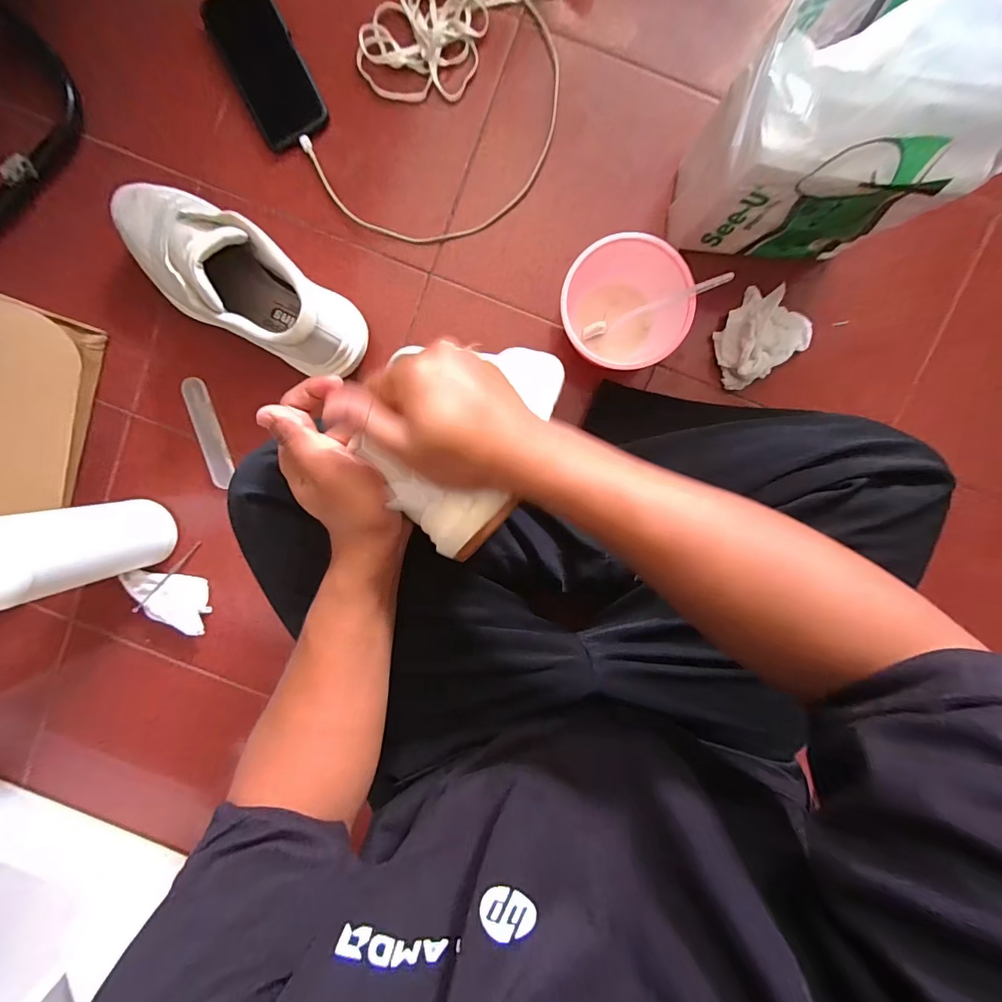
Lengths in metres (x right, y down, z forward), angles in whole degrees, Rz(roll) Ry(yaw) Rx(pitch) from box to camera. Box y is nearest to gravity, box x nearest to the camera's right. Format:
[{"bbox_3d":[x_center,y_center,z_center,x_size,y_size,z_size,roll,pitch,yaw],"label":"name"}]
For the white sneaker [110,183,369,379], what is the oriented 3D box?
[{"bbox_3d":[-0.295,-0.251,0.467,0.285,0.133,0.101,37,95,-2],"label":"white sneaker"}]

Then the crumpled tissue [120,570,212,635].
[{"bbox_3d":[-0.440,0.131,0.565,0.104,0.034,0.068,9,95,1],"label":"crumpled tissue"}]

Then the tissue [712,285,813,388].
[{"bbox_3d":[0.305,-0.198,0.501,0.107,0.045,0.089,-35,95,5],"label":"tissue"}]

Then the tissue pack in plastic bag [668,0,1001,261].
[{"bbox_3d":[0.307,-0.333,0.387,0.221,0.237,0.130,0,97,1],"label":"tissue pack in plastic bag"}]

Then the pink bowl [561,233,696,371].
[{"bbox_3d":[0.135,-0.214,0.483,0.135,0.077,0.127,0,97,1],"label":"pink bowl"}]

